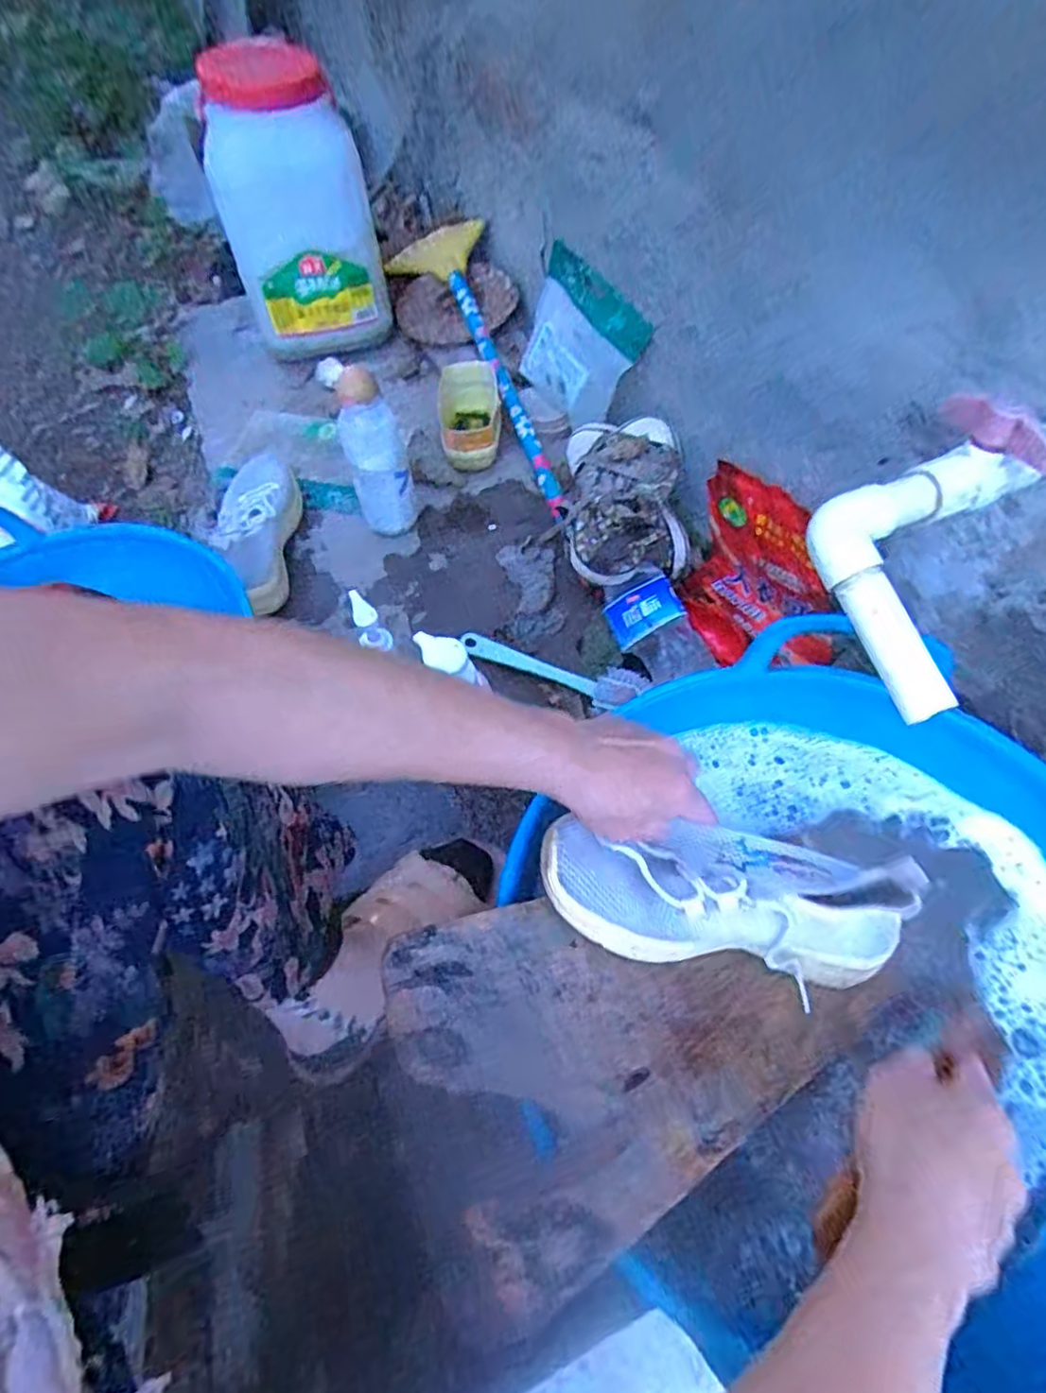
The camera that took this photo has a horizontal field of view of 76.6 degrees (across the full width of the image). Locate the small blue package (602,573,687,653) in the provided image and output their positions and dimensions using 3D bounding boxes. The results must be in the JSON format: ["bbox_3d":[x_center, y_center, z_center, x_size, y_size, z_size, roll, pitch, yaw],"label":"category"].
[{"bbox_3d":[0.120,-0.084,0.664,0.073,0.012,0.051,-31,73,19],"label":"small blue package"}]

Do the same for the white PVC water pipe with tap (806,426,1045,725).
[{"bbox_3d":[0.241,-0.071,0.356,0.154,0.049,0.128,-19,60,-10],"label":"white PVC water pipe with tap"}]

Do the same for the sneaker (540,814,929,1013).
[{"bbox_3d":[0.120,0.113,0.394,0.215,0.078,0.080,9,58,-8],"label":"sneaker"}]

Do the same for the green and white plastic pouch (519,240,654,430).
[{"bbox_3d":[0.058,-0.455,0.846,0.036,0.159,0.236,-6,50,-31],"label":"green and white plastic pouch"}]

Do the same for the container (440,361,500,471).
[{"bbox_3d":[-0.068,-0.366,0.873,0.073,0.067,0.142,-7,59,-3],"label":"container"}]

